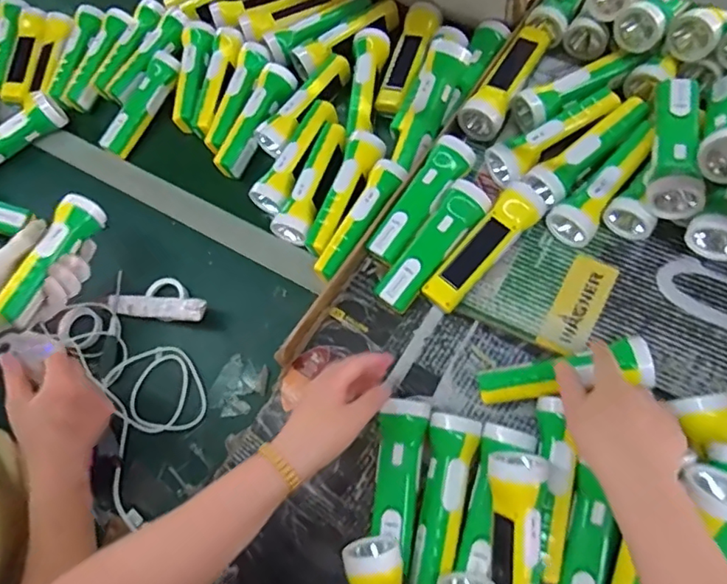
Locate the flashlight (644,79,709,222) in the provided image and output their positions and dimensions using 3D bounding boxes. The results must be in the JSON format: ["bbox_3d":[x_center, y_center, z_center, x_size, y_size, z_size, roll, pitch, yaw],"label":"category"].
[{"bbox_3d":[0.347,-0.161,0.617,0.055,0.047,0.171,14,62,11],"label":"flashlight"}]

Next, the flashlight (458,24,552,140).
[{"bbox_3d":[0.190,-0.276,0.734,0.053,0.049,0.183,29,66,19],"label":"flashlight"}]

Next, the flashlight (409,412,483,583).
[{"bbox_3d":[0.077,0.208,0.561,0.050,0.047,0.167,14,62,11],"label":"flashlight"}]

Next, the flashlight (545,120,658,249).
[{"bbox_3d":[0.284,-0.131,0.645,0.050,0.048,0.172,39,83,23],"label":"flashlight"}]

